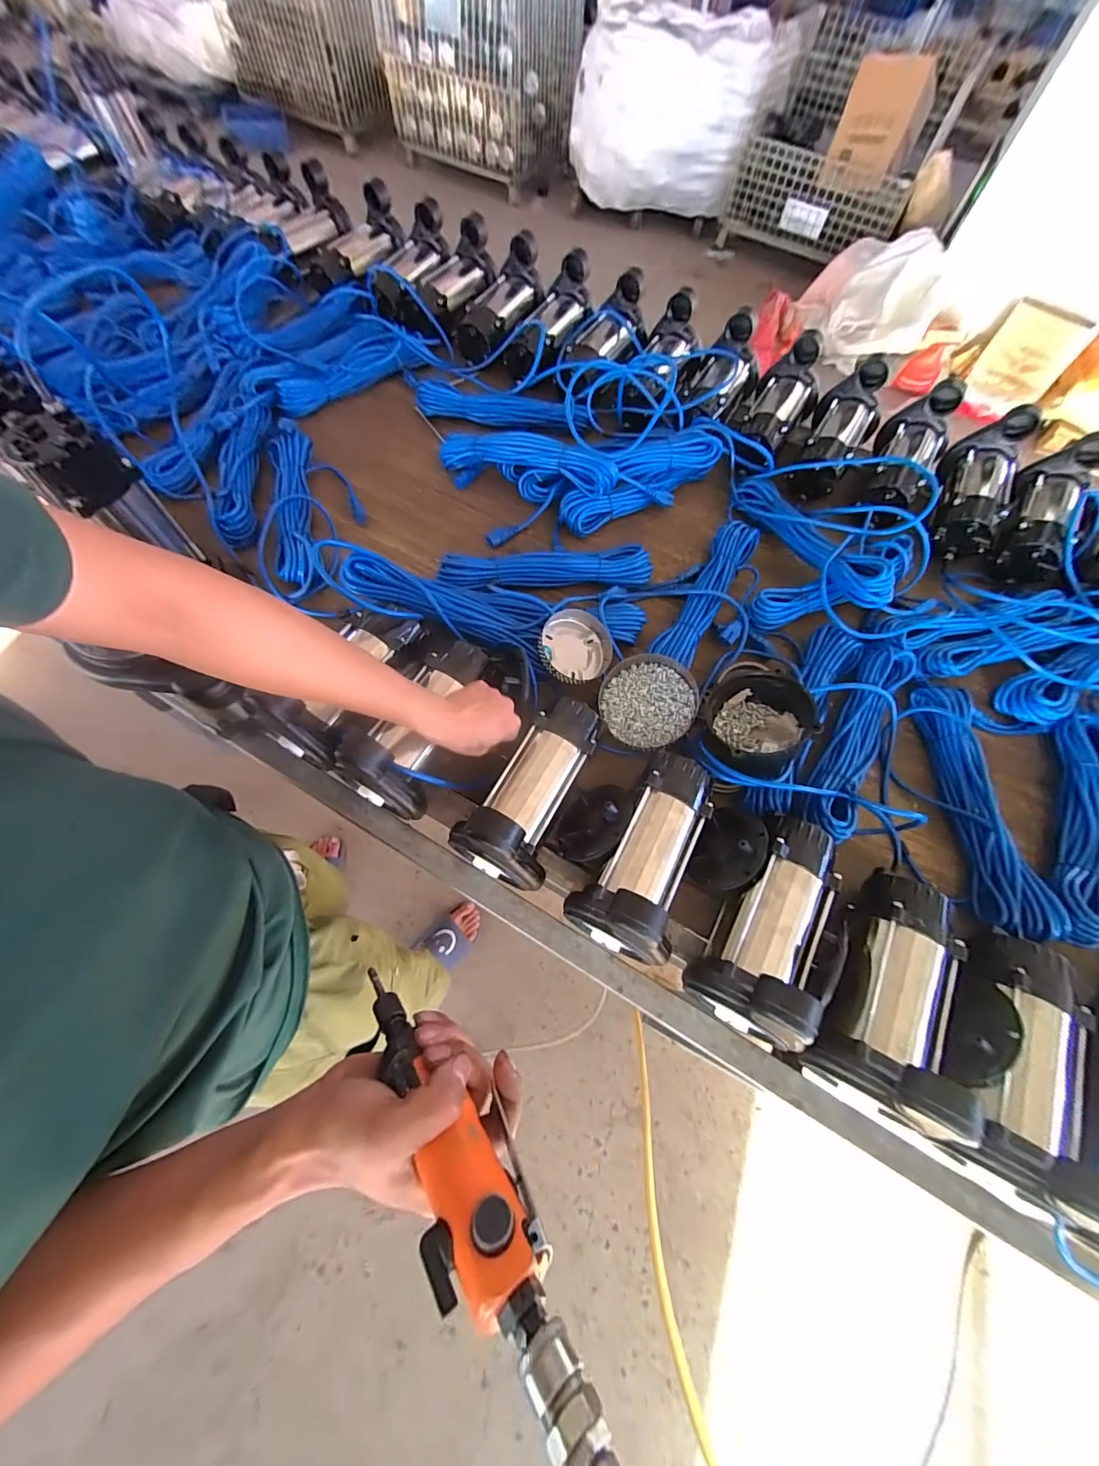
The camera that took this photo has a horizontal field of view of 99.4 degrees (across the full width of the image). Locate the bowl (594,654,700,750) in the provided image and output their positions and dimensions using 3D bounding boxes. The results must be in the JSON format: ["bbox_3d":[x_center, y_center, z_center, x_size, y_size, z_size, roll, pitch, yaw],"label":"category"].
[{"bbox_3d":[0.141,-0.042,0.663,0.132,0.050,0.127,1,65,-3],"label":"bowl"}]

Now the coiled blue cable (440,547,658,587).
[{"bbox_3d":[-0.009,-0.272,0.777,0.352,0.037,0.074,-2,66,-4],"label":"coiled blue cable"}]

